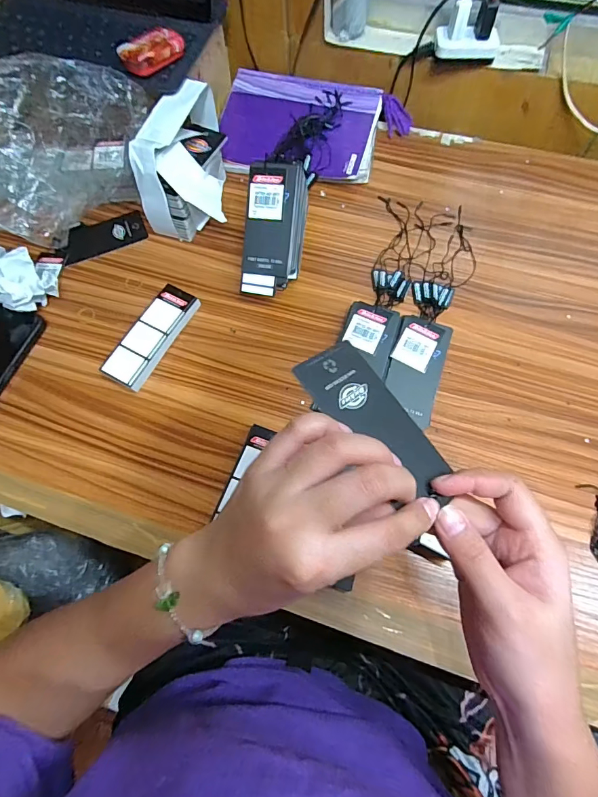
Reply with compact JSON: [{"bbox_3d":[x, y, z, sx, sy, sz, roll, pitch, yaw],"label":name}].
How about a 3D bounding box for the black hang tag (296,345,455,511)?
[{"bbox_3d":[0.043,0.011,0.230,0.096,0.004,0.048,49,54,6],"label":"black hang tag"}]

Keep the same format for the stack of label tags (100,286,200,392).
[{"bbox_3d":[-0.154,-0.066,0.438,0.043,0.019,0.120,28,72,12],"label":"stack of label tags"}]

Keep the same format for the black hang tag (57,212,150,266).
[{"bbox_3d":[-0.238,-0.196,0.505,0.102,0.010,0.049,-23,69,-7],"label":"black hang tag"}]

